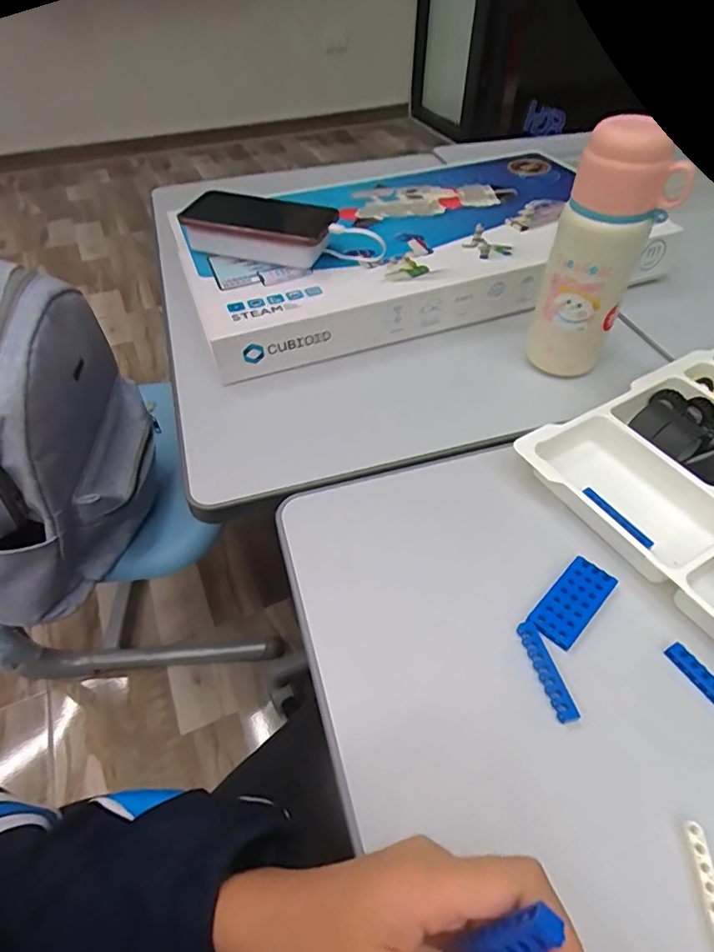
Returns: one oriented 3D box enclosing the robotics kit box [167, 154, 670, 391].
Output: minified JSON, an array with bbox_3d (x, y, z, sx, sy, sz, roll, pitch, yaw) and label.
[{"bbox_3d":[0.063,-0.289,0.636,0.532,0.054,0.310,-17,51,-14],"label":"robotics kit box"}]

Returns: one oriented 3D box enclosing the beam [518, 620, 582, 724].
[{"bbox_3d":[0.120,0.123,0.334,0.012,0.007,0.063,-11,50,-9],"label":"beam"}]

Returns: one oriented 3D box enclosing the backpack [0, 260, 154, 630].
[{"bbox_3d":[-0.357,-0.035,0.590,0.162,0.330,0.266,1,49,1],"label":"backpack"}]

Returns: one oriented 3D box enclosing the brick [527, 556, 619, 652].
[{"bbox_3d":[0.149,0.085,0.361,0.030,0.004,0.069,37,58,28],"label":"brick"}]

